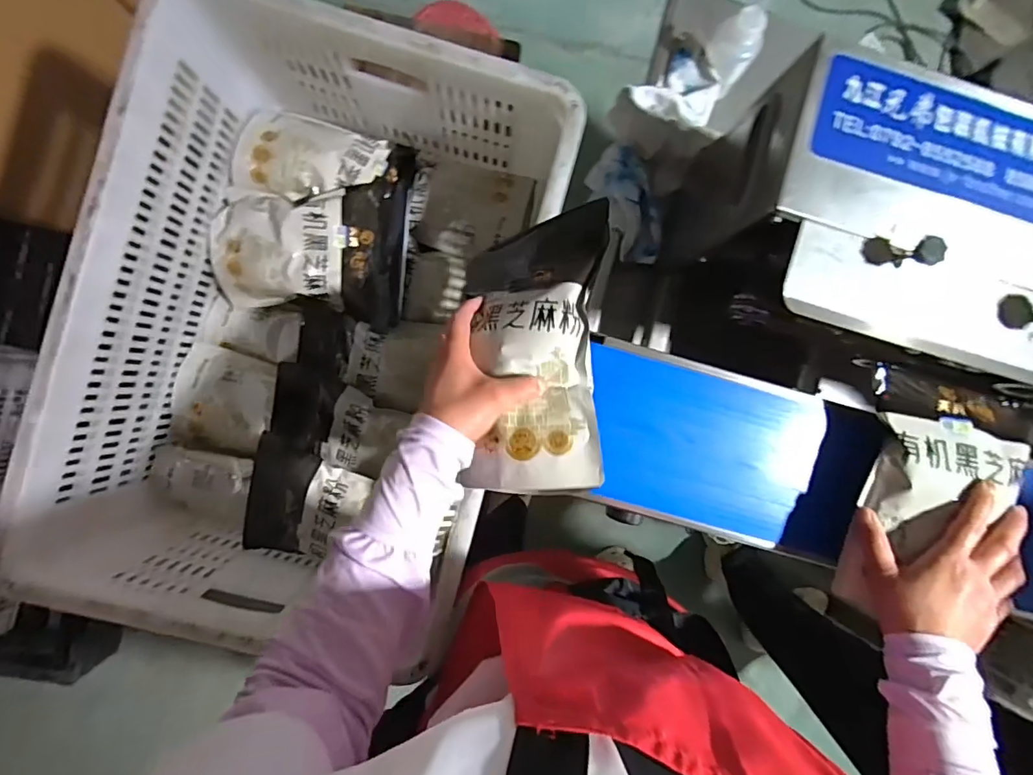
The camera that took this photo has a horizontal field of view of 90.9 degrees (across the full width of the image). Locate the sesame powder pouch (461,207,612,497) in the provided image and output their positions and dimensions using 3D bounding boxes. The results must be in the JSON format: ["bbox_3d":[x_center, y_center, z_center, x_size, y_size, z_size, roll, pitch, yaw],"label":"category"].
[{"bbox_3d":[0.015,-0.038,0.419,0.104,0.058,0.238,4,72,-6],"label":"sesame powder pouch"}]

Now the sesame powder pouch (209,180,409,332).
[{"bbox_3d":[-0.262,-0.166,0.645,0.244,0.067,0.177,6,90,-6],"label":"sesame powder pouch"}]

